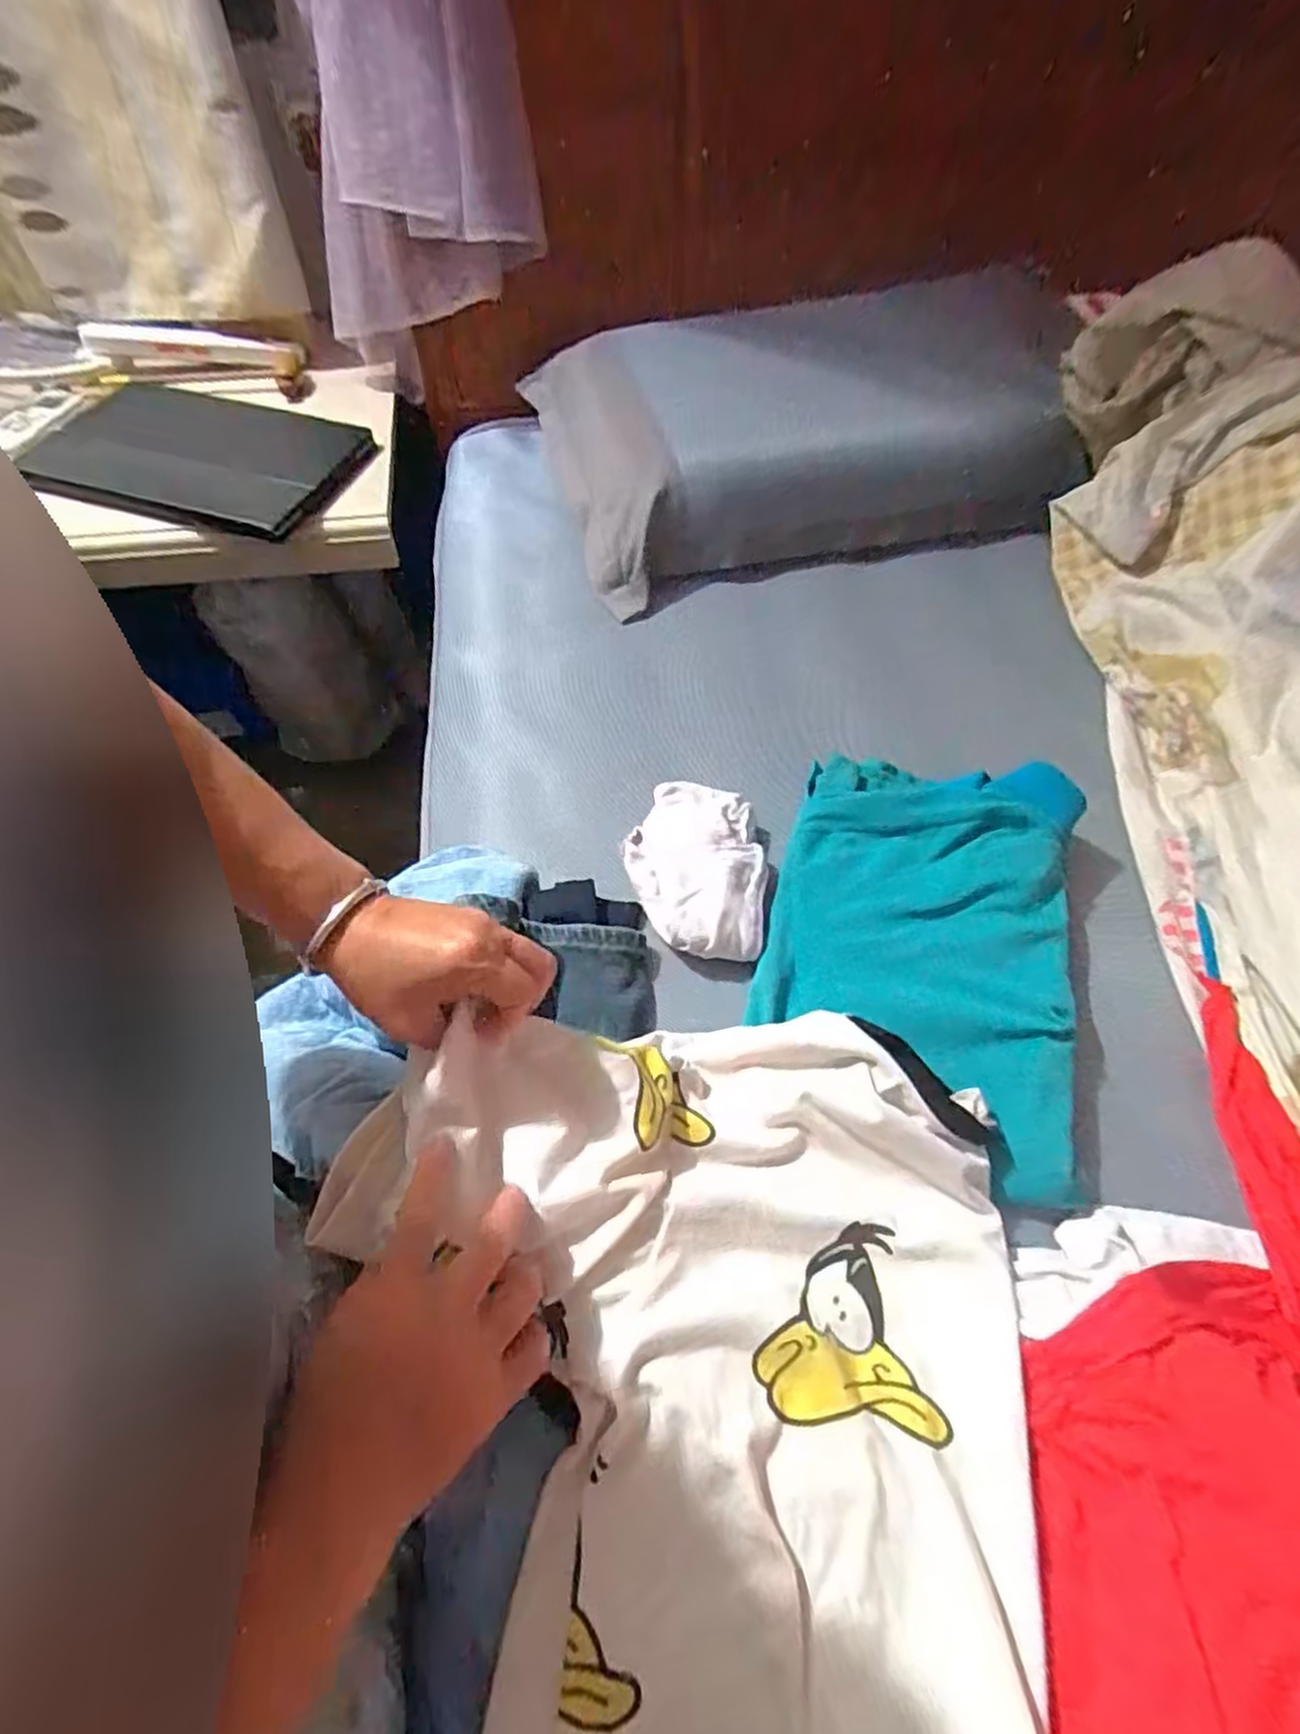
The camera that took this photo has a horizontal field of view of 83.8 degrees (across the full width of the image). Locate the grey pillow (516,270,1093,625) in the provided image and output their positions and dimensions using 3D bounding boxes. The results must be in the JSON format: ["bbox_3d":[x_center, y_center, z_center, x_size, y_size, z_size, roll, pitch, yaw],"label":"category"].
[{"bbox_3d":[0.177,-0.504,0.822,0.576,0.128,0.412,-11,58,-7],"label":"grey pillow"}]

